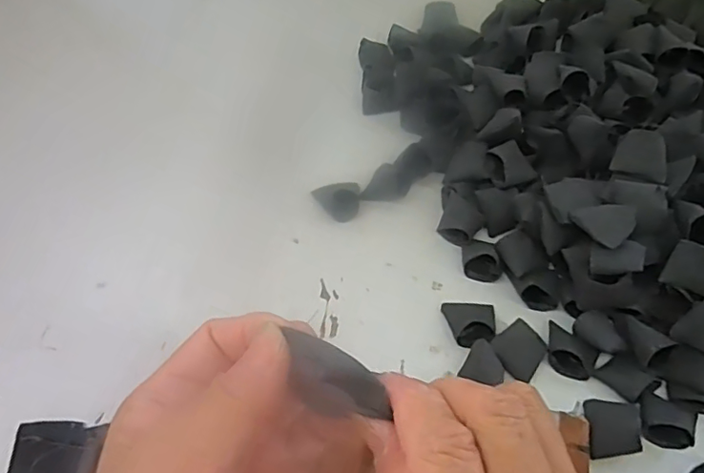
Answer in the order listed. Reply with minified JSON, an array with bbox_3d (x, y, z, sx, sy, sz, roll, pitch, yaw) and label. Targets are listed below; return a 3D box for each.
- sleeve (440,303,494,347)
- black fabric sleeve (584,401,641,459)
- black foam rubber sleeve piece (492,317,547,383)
[{"bbox_3d":[0.094,0.066,0.432,0.041,0.021,0.038,1,60,-2],"label":"sleeve"},{"bbox_3d":[0.187,0.137,0.397,0.035,0.008,0.040,-15,59,29],"label":"black fabric sleeve"},{"bbox_3d":[0.127,0.089,0.423,0.038,0.023,0.035,38,66,18],"label":"black foam rubber sleeve piece"}]

